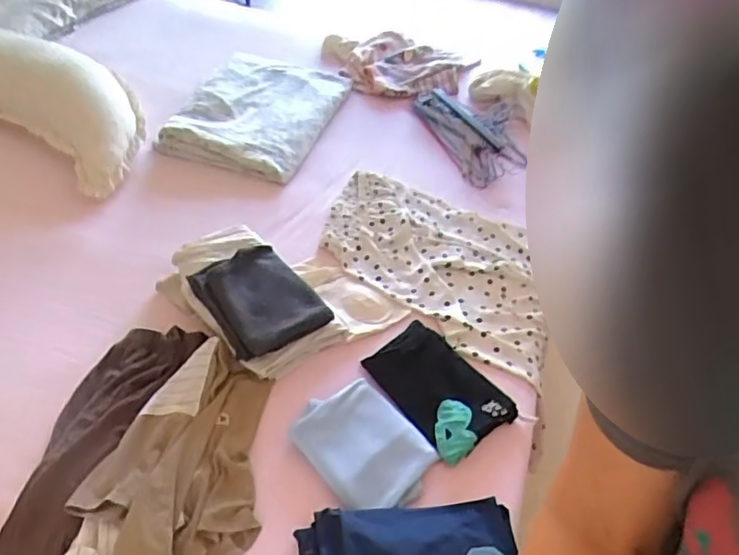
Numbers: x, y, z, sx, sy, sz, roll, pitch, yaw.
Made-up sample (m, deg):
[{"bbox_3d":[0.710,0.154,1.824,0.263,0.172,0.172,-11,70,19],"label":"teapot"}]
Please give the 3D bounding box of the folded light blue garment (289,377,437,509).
[{"bbox_3d":[-0.003,0.265,0.930,0.203,0.029,0.156,37,52,26],"label":"folded light blue garment"}]

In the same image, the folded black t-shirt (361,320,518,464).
[{"bbox_3d":[0.119,0.184,1.023,0.174,0.022,0.239,-27,54,-29],"label":"folded black t-shirt"}]

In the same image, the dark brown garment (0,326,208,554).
[{"bbox_3d":[-0.428,0.256,0.919,0.147,0.104,0.453,17,46,10],"label":"dark brown garment"}]

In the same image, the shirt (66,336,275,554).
[{"bbox_3d":[-0.253,0.272,0.883,0.244,0.057,0.361,22,47,14],"label":"shirt"}]

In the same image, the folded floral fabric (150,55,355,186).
[{"bbox_3d":[-0.282,-0.452,1.558,0.348,0.072,0.512,14,46,7],"label":"folded floral fabric"}]

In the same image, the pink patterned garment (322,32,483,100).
[{"bbox_3d":[0.107,-0.676,1.848,0.500,0.060,0.304,-1,46,-9],"label":"pink patterned garment"}]

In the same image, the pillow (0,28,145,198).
[{"bbox_3d":[-0.882,-0.464,1.361,0.816,0.209,0.239,20,47,12],"label":"pillow"}]

